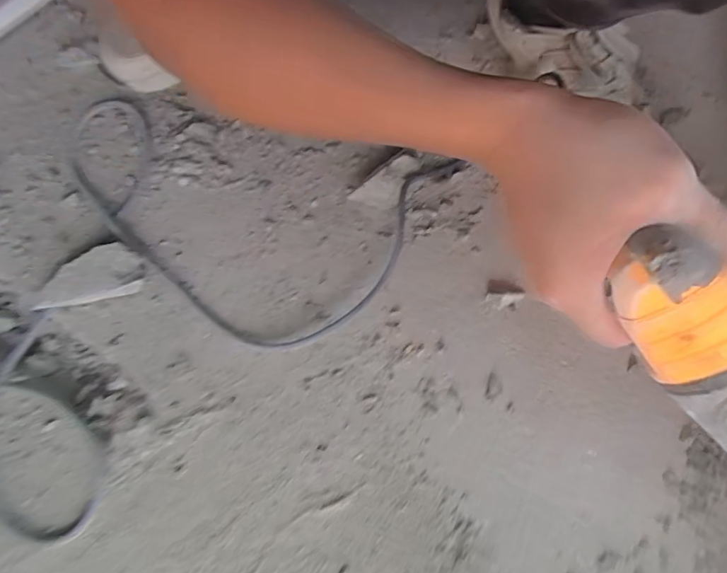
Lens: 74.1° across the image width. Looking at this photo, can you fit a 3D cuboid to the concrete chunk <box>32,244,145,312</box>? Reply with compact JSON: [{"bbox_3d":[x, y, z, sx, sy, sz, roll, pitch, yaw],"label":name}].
[{"bbox_3d":[-0.251,-0.010,0.434,0.096,0.013,0.046,-12,87,-1],"label":"concrete chunk"}]

